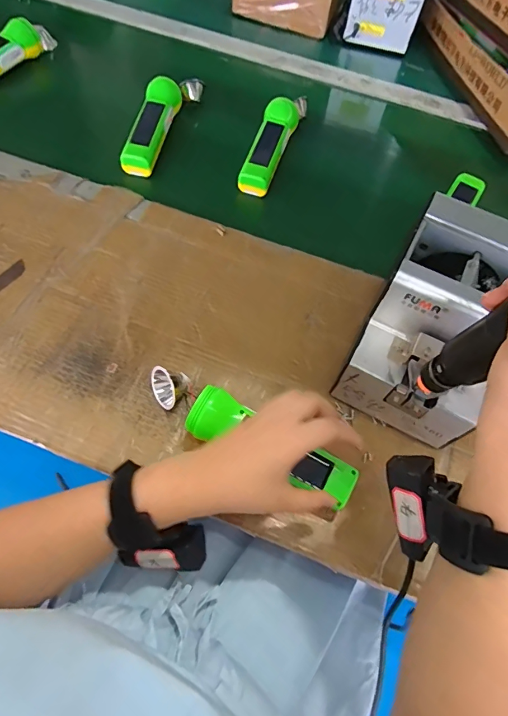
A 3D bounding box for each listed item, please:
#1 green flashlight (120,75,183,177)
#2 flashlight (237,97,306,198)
[{"bbox_3d":[-0.148,-0.341,0.598,0.046,0.031,0.175,13,62,2],"label":"green flashlight"},{"bbox_3d":[0.028,-0.323,0.609,0.048,0.032,0.199,20,63,5],"label":"flashlight"}]

